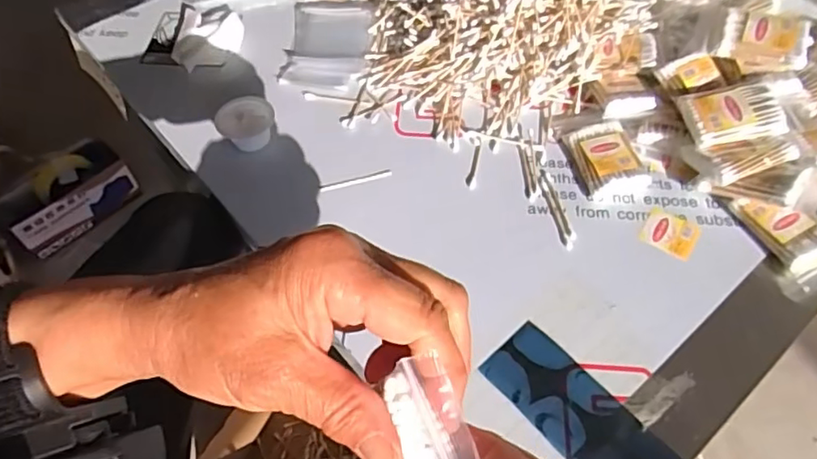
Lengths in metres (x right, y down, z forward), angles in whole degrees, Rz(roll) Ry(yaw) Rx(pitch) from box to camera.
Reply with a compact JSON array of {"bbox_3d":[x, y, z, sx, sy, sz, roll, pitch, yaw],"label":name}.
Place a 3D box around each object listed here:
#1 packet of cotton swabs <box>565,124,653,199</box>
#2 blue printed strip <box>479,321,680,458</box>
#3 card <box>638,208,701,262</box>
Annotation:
[{"bbox_3d":[0.186,-0.065,0.549,0.059,0.017,0.071,-10,55,-9],"label":"packet of cotton swabs"},{"bbox_3d":[0.138,0.150,0.420,0.058,0.005,0.191,-35,62,-24],"label":"blue printed strip"},{"bbox_3d":[0.228,0.004,0.518,0.043,0.004,0.041,28,58,17],"label":"card"}]

